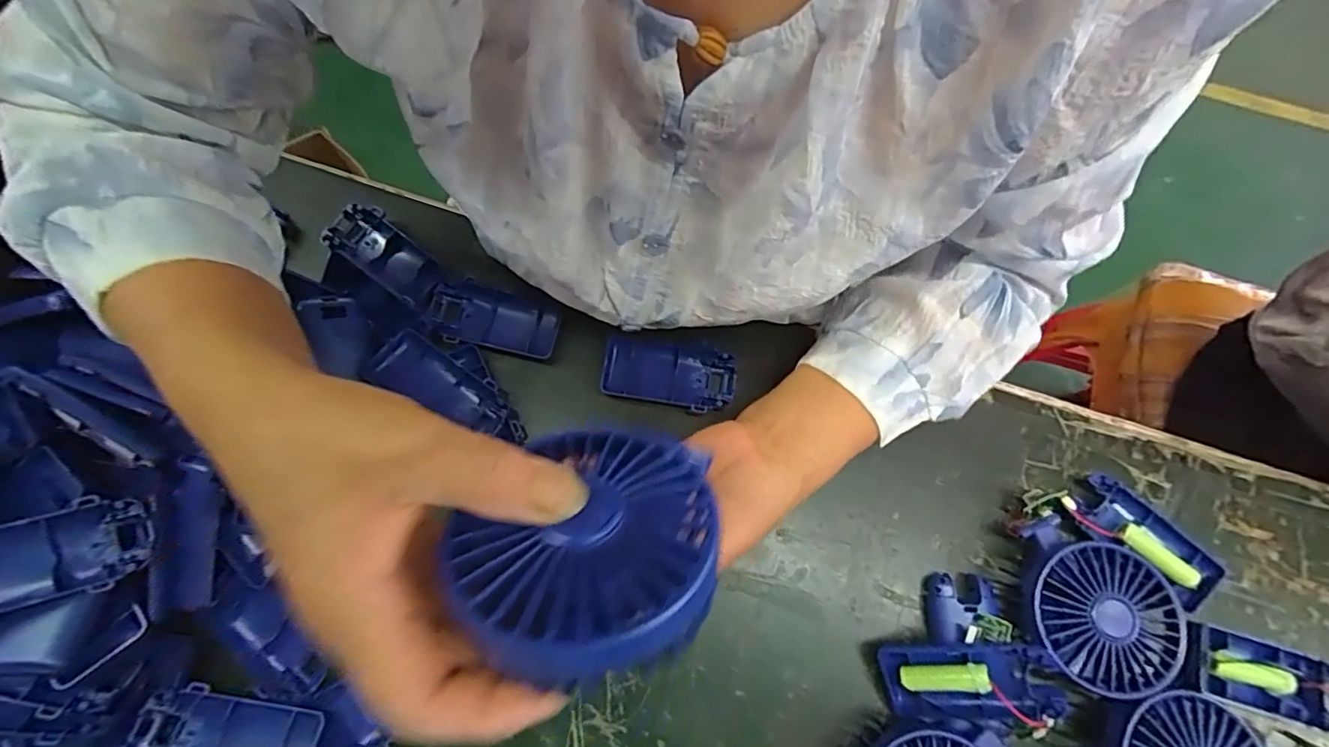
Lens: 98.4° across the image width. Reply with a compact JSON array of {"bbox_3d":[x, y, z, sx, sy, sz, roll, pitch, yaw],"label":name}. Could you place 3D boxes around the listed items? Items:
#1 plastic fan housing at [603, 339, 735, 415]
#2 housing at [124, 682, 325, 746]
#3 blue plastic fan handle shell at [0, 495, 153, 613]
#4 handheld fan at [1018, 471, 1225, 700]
[{"bbox_3d":[0.003,0.002,0.423,0.095,0.015,0.046,6,72,0],"label":"plastic fan housing"},{"bbox_3d":[-0.245,0.206,0.320,0.090,0.018,0.045,16,72,-9],"label":"housing"},{"bbox_3d":[-0.338,0.099,0.309,0.094,0.018,0.045,-15,93,-28],"label":"blue plastic fan handle shell"},{"bbox_3d":[0.287,0.132,0.379,0.137,0.047,0.105,-36,77,-12],"label":"handheld fan"}]

